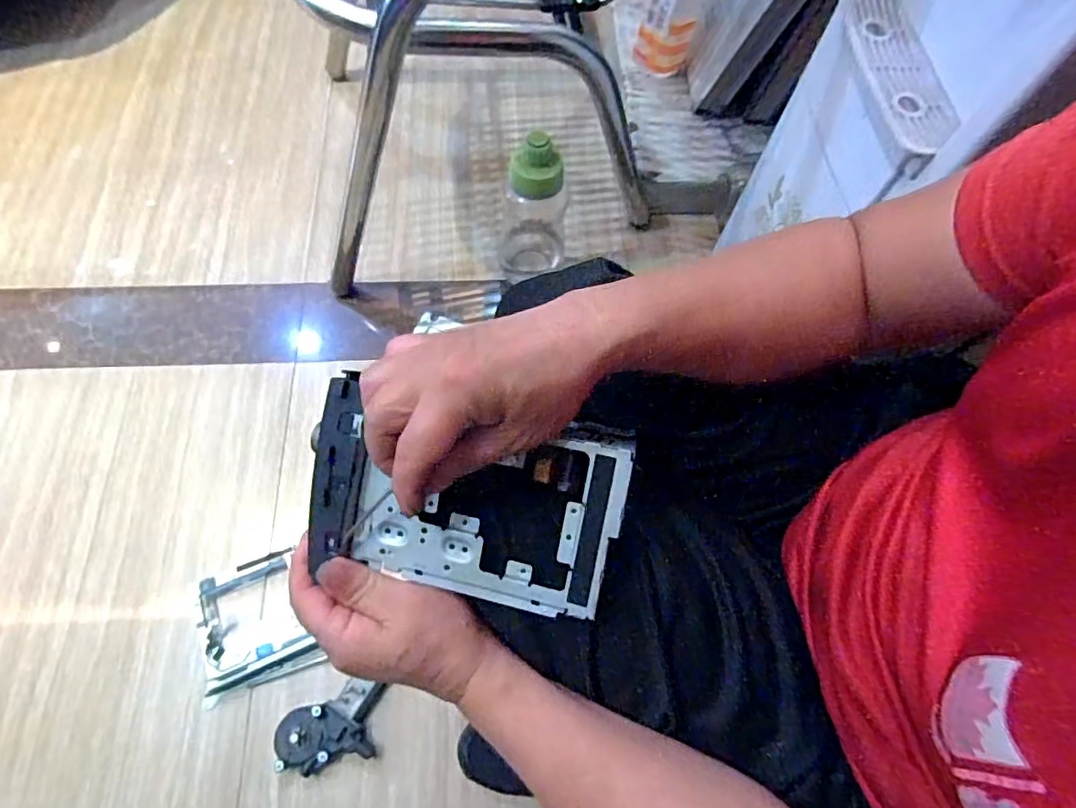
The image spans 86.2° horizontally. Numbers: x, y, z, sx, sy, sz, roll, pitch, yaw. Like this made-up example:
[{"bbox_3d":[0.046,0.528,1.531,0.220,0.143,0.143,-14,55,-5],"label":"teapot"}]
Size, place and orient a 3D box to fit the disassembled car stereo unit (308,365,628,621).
[{"bbox_3d":[-0.041,0.052,0.340,0.180,0.049,0.116,11,97,7],"label":"disassembled car stereo unit"}]

